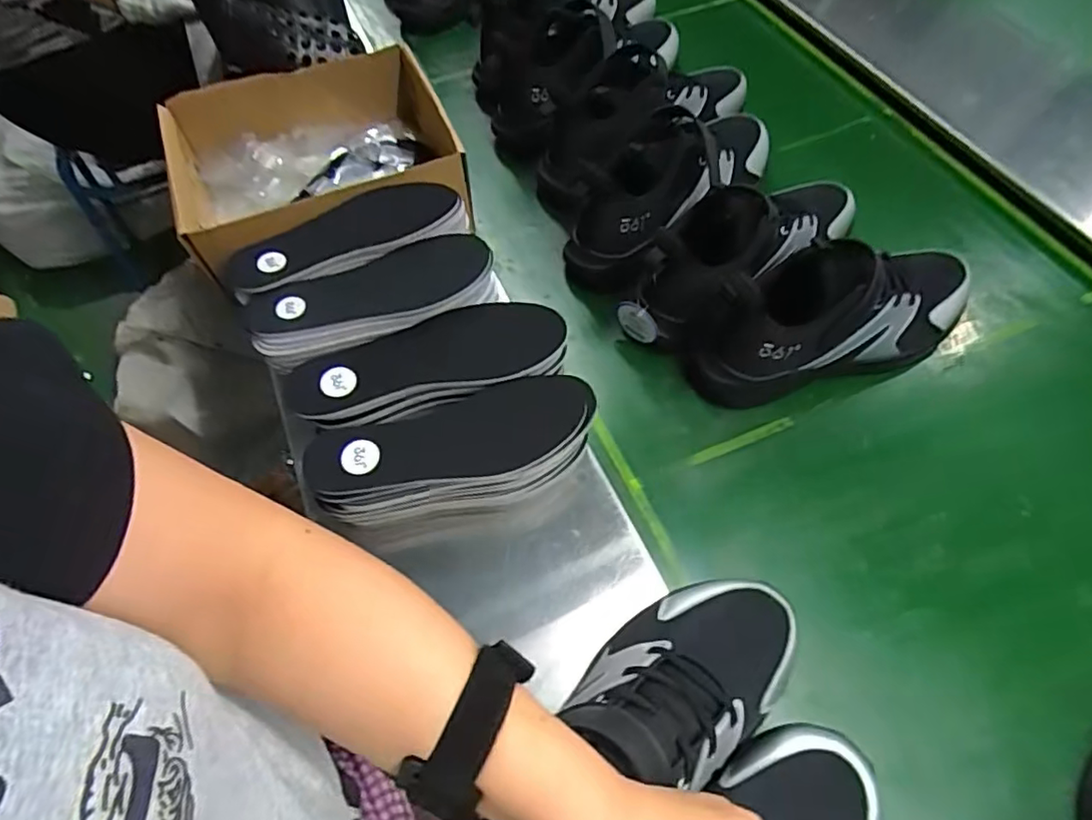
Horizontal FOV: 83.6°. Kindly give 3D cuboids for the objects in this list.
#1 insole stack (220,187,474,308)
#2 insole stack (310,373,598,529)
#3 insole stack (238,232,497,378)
[{"bbox_3d":[-0.176,-0.151,0.535,0.211,0.026,0.071,-21,59,-10],"label":"insole stack"},{"bbox_3d":[-0.067,0.042,0.494,0.213,0.093,0.083,-14,60,-6],"label":"insole stack"},{"bbox_3d":[-0.145,-0.096,0.512,0.206,0.028,0.077,-20,61,-10],"label":"insole stack"}]

